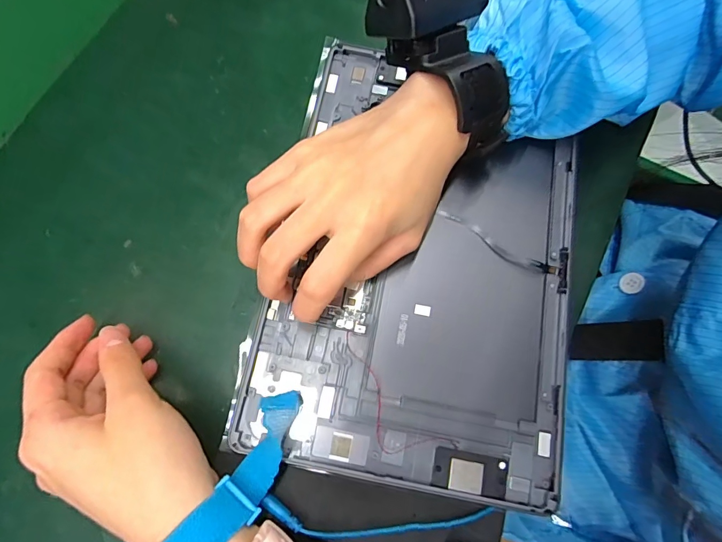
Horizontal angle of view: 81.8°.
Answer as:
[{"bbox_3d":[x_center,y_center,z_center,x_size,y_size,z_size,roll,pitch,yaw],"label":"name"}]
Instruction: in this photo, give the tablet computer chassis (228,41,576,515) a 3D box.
[{"bbox_3d":[0.037,-0.011,0.246,0.165,0.011,0.246,11,75,2],"label":"tablet computer chassis"}]

